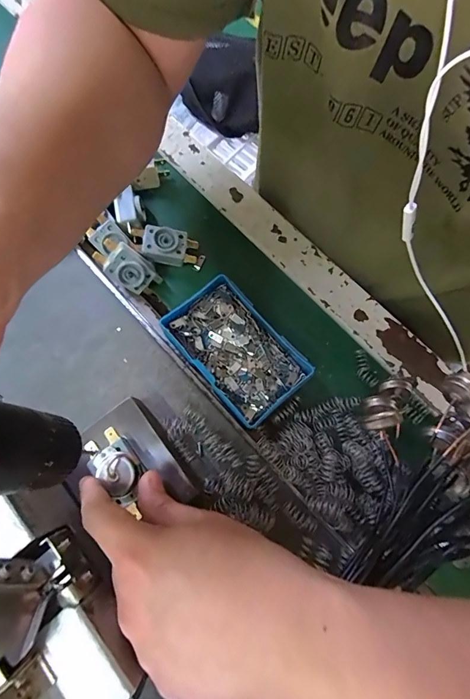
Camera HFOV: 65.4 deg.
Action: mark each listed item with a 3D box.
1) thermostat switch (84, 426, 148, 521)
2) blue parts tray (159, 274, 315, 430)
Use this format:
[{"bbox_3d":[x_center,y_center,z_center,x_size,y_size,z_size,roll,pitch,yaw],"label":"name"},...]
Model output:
[{"bbox_3d":[-0.074,0.076,0.234,0.026,0.016,0.052,-40,78,-9],"label":"thermostat switch"},{"bbox_3d":[0.000,0.000,0.305,0.070,0.026,0.114,-40,78,-9],"label":"blue parts tray"}]

